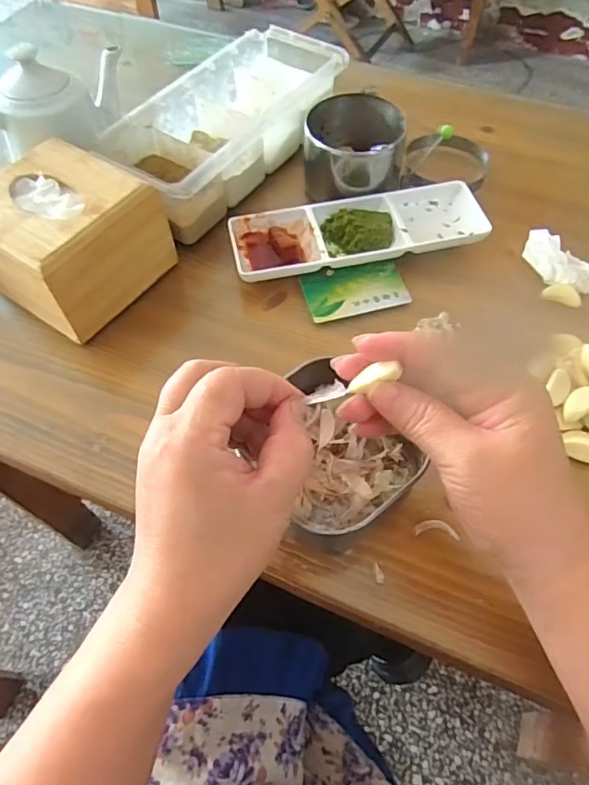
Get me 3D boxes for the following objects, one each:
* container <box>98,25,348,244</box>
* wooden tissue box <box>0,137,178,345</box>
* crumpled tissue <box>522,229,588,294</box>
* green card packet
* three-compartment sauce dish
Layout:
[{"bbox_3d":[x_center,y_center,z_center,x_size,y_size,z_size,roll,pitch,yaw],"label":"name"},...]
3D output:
[{"bbox_3d":[-0.064,-0.253,0.506,0.107,0.065,0.265,29,64,17],"label":"container"},{"bbox_3d":[-0.185,-0.120,0.427,0.110,0.090,0.123,32,65,18],"label":"wooden tissue box"},{"bbox_3d":[0.223,-0.108,0.447,0.067,0.023,0.028,41,67,6],"label":"crumpled tissue"},{"bbox_3d":[0.052,-0.088,0.450,0.085,0.004,0.051,-13,60,-6],"label":"green card packet"},{"bbox_3d":[0.056,-0.141,0.467,0.218,0.021,0.076,-11,60,-5],"label":"three-compartment sauce dish"}]

